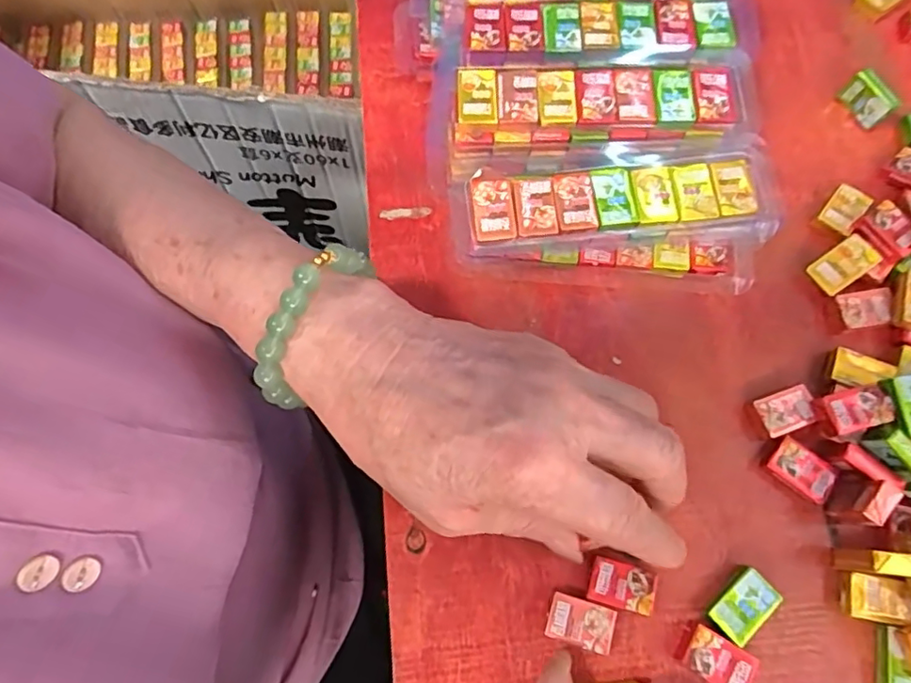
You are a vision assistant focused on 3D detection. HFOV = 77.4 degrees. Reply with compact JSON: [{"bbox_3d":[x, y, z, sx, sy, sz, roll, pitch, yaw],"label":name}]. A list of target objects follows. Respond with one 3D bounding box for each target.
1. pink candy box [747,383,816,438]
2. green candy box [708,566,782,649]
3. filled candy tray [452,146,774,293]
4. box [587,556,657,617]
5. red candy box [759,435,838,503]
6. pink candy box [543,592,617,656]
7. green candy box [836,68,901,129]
[{"bbox_3d":[0.140,0.030,0.244,0.024,0.011,0.017,-22,74,-5],"label":"pink candy box"},{"bbox_3d":[0.111,0.103,0.221,0.018,0.009,0.025,43,79,12],"label":"green candy box"},{"bbox_3d":[0.070,-0.057,0.252,0.132,0.042,0.050,4,73,2],"label":"filled candy tray"},{"bbox_3d":[0.065,0.096,0.223,0.025,0.009,0.017,14,74,5],"label":"box"},{"bbox_3d":[0.143,0.054,0.237,0.026,0.008,0.017,36,77,11],"label":"red candy box"},{"bbox_3d":[0.048,0.108,0.219,0.025,0.008,0.016,16,74,6],"label":"pink candy box"},{"bbox_3d":[0.208,-0.122,0.288,0.010,0.019,0.025,-34,75,-9],"label":"green candy box"}]

